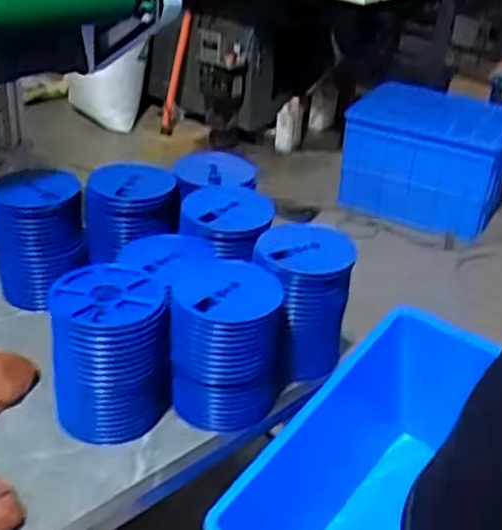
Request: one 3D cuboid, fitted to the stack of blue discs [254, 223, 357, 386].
[{"bbox_3d":[0.077,0.072,1.326,0.149,0.255,0.145,-10,34,-23],"label":"stack of blue discs"}]

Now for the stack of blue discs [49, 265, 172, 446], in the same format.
[{"bbox_3d":[-0.226,0.144,1.203,0.170,0.243,0.163,-3,32,-13],"label":"stack of blue discs"}]

